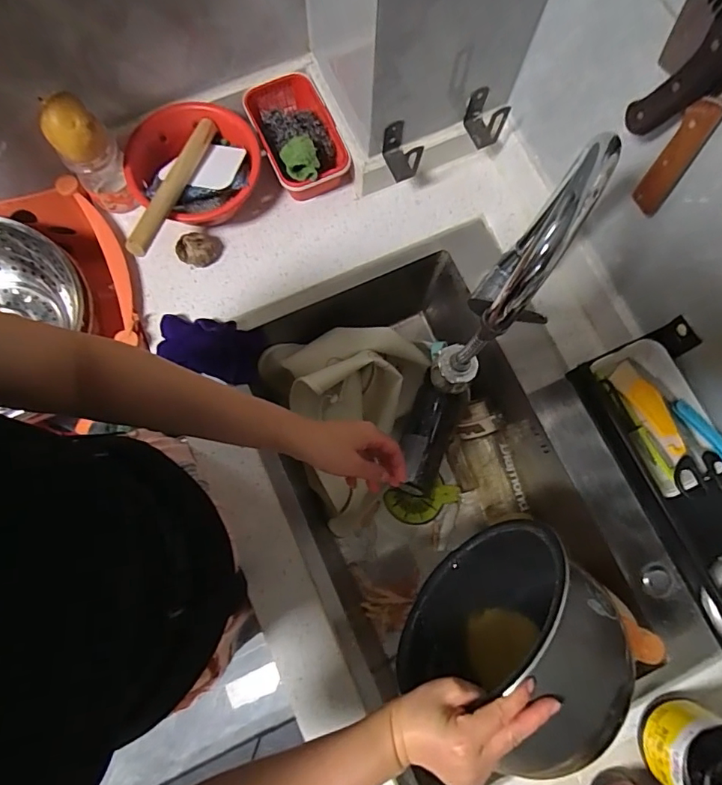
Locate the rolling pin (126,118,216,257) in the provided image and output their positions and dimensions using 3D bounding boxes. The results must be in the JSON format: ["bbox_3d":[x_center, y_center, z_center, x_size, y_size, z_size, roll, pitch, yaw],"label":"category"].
[{"bbox_3d":[-0.249,-0.281,0.637,0.030,0.025,0.240,15,66,2],"label":"rolling pin"}]

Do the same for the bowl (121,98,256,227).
[{"bbox_3d":[-0.234,-0.314,0.683,0.177,0.068,0.174,-23,80,-6],"label":"bowl"}]

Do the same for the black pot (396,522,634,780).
[{"bbox_3d":[0.159,0.267,0.493,0.201,0.201,0.171,-39,82,-9],"label":"black pot"}]

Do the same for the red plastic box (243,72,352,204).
[{"bbox_3d":[-0.092,-0.376,0.703,0.110,0.071,0.177,-24,80,-6],"label":"red plastic box"}]

